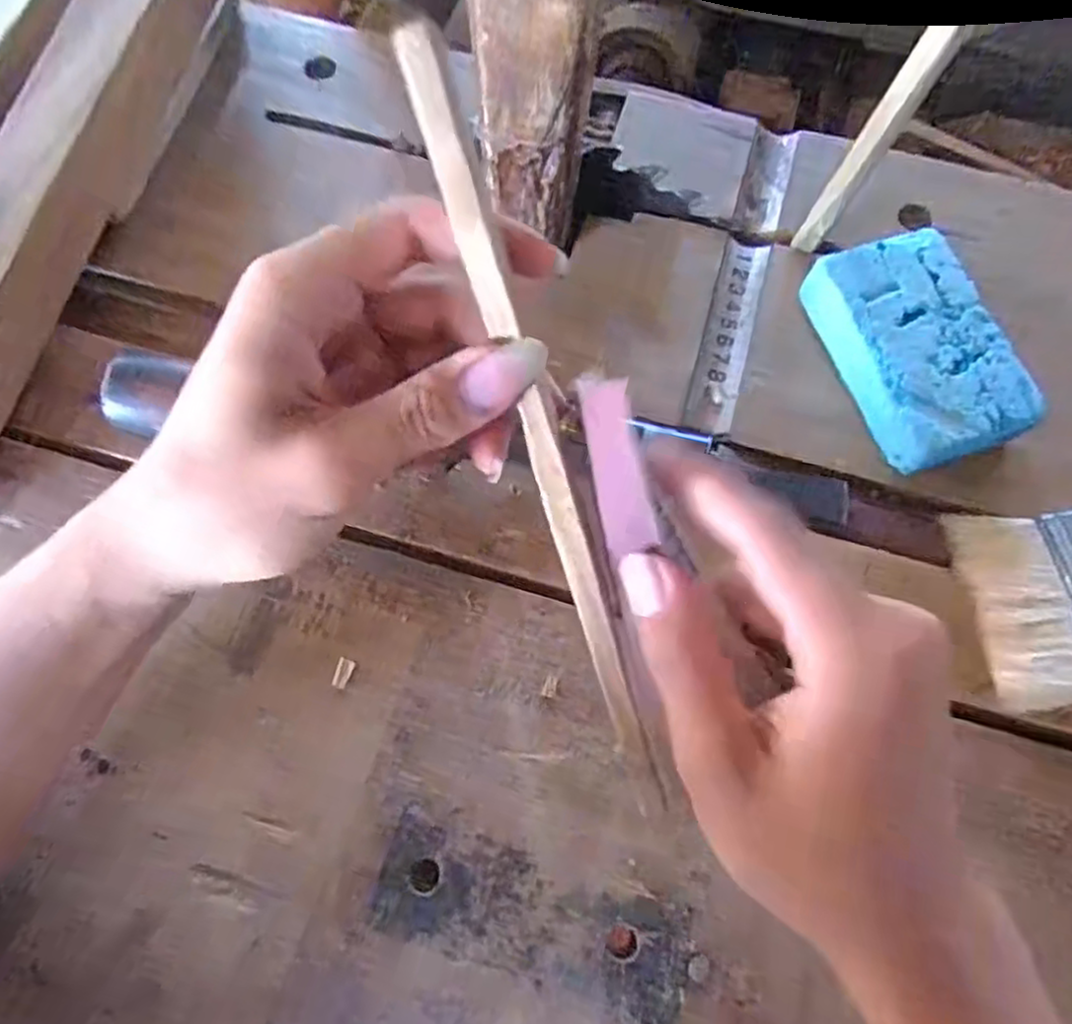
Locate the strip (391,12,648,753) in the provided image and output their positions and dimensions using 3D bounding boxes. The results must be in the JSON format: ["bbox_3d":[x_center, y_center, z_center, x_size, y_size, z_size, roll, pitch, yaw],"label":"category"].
[{"bbox_3d":[0.000,-0.025,0.206,0.013,0.008,0.209,-20,104,-7],"label":"strip"}]

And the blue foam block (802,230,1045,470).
[{"bbox_3d":[0.166,-0.071,0.314,0.063,0.021,0.102,-19,71,-7],"label":"blue foam block"}]

